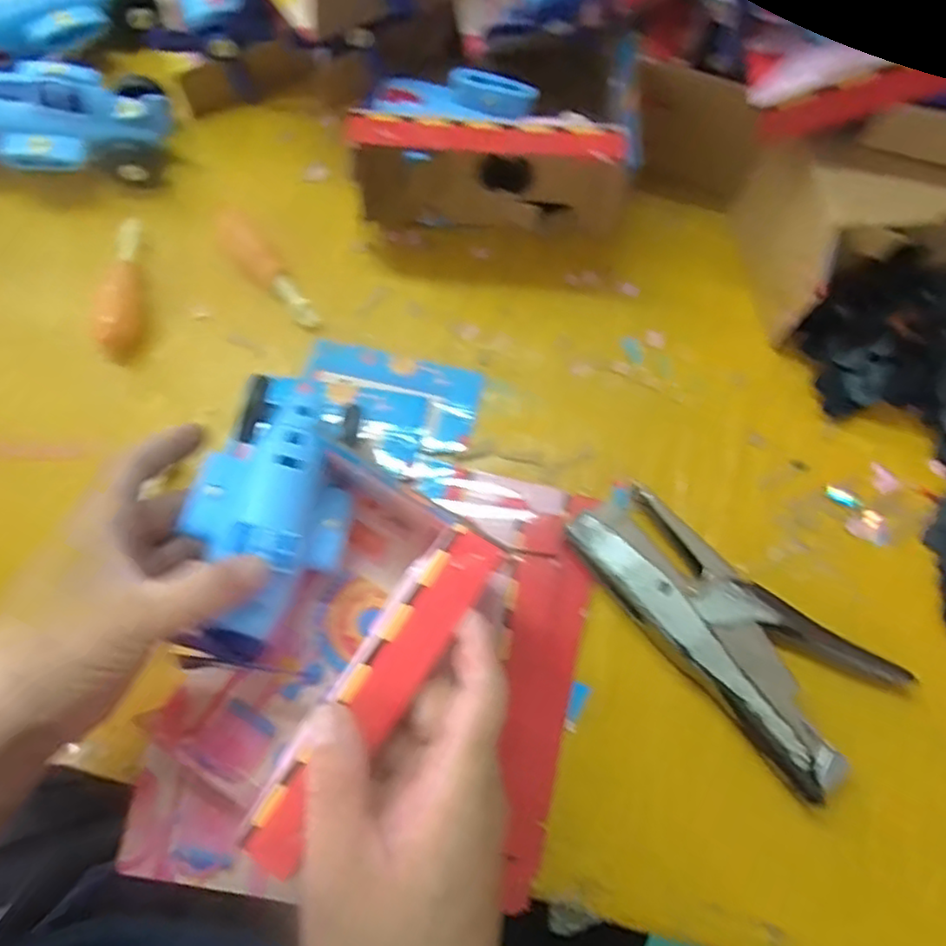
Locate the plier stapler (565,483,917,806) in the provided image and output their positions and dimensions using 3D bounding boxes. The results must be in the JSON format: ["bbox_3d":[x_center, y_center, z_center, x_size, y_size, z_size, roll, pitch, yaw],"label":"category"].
[{"bbox_3d":[0.130,0.084,0.367,0.179,0.026,0.082,35,75,9],"label":"plier stapler"}]

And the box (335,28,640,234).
[{"bbox_3d":[0.014,-0.199,0.422,0.163,0.092,0.088,4,72,0],"label":"box"}]

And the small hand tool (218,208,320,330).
[{"bbox_3d":[-0.133,-0.129,0.434,0.022,0.014,0.092,-38,77,-12],"label":"small hand tool"}]

